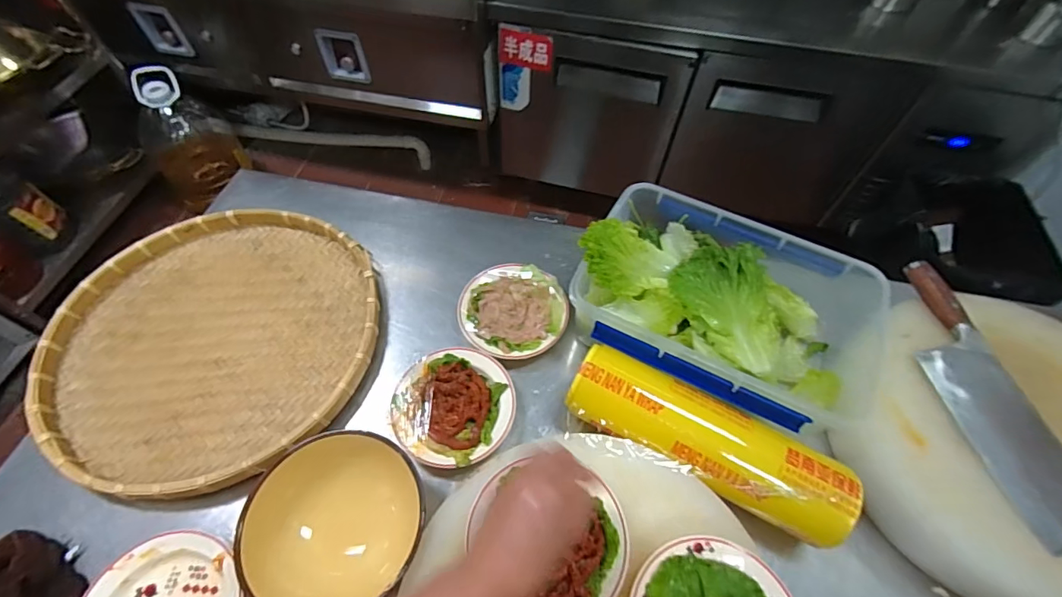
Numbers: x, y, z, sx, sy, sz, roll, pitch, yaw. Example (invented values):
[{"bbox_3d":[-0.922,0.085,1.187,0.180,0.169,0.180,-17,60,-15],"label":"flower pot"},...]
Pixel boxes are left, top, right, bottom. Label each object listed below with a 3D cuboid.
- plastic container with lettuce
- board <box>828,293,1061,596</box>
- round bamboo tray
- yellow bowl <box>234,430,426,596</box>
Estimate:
[{"bbox_3d":[0.264,0.014,0.667,0.394,0.133,0.270,21,59,11],"label":"plastic container with lettuce"},{"bbox_3d":[0.629,0.192,0.622,0.396,0.098,0.407,1,57,-1],"label":"board"},{"bbox_3d":[-0.440,0.052,0.679,0.434,0.055,0.417,1,57,-1],"label":"round bamboo tray"},{"bbox_3d":[-0.208,0.246,0.523,0.178,0.076,0.180,1,57,-1],"label":"yellow bowl"}]

